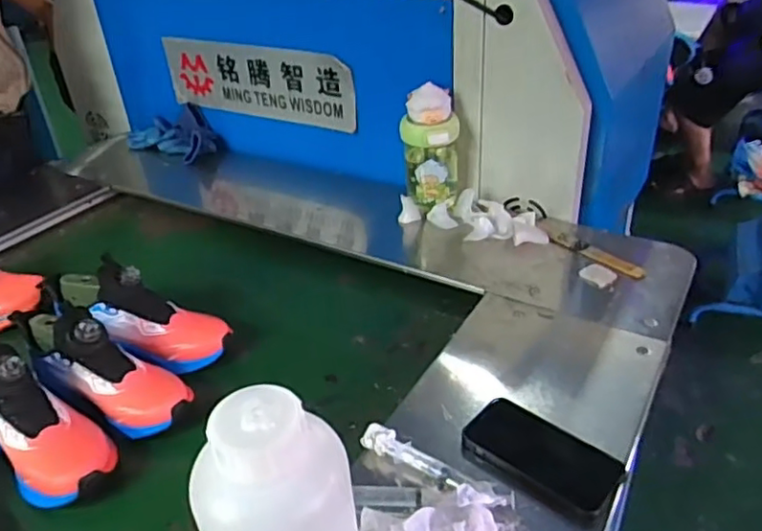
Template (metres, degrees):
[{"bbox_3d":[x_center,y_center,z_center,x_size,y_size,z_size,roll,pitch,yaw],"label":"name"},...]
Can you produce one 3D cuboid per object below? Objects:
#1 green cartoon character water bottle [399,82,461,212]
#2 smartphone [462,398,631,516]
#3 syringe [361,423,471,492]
[{"bbox_3d":[0.080,-0.185,0.999,0.092,0.189,0.075,-2,34,4],"label":"green cartoon character water bottle"},{"bbox_3d":[0.156,0.184,0.610,0.148,0.012,0.079,20,41,33],"label":"smartphone"},{"bbox_3d":[0.034,0.190,0.610,0.114,0.028,0.022,16,39,29],"label":"syringe"}]

